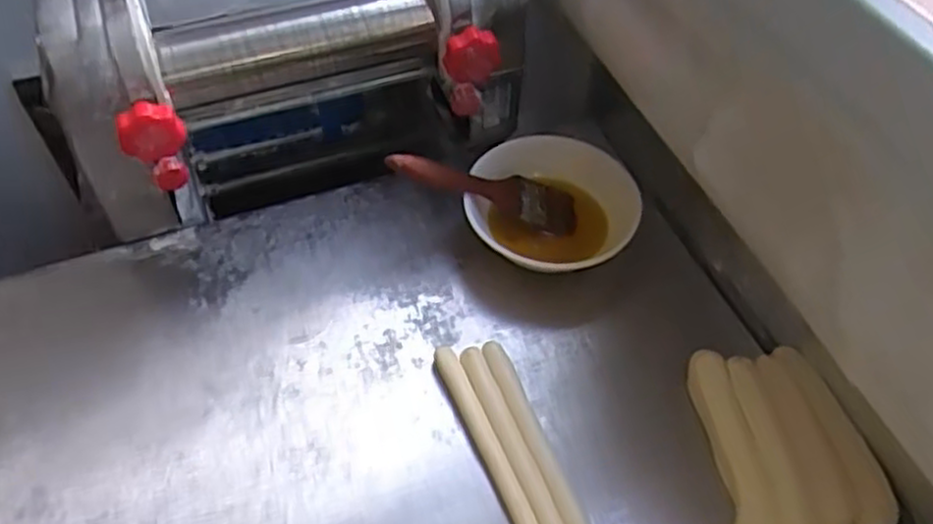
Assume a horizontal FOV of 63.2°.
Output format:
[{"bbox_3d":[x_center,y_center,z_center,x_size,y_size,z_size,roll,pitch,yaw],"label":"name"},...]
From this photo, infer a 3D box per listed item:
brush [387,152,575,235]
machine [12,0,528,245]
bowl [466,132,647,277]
[{"bbox_3d":[0.021,-0.059,0.659,0.185,0.023,0.043,14,47,-25],"label":"brush"},{"bbox_3d":[-0.167,-0.232,0.697,0.369,0.292,0.344,-14,53,-14],"label":"machine"},{"bbox_3d":[0.074,-0.040,0.676,0.150,0.074,0.133,24,54,16],"label":"bowl"}]

